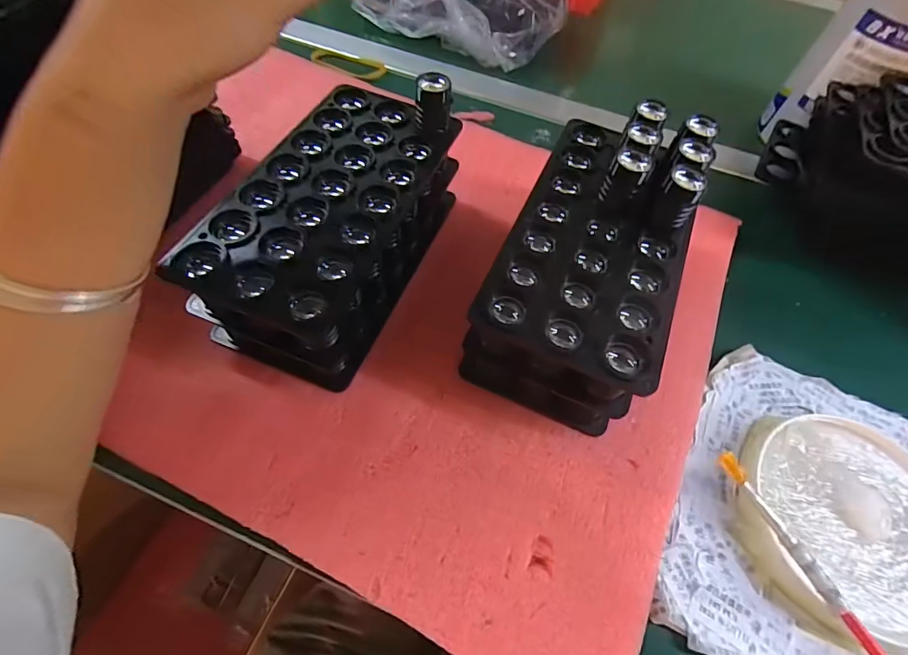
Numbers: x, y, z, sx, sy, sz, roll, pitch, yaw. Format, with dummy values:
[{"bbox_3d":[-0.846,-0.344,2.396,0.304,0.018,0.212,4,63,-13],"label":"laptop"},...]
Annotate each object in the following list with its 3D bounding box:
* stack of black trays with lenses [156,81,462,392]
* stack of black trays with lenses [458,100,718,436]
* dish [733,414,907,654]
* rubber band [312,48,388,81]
[{"bbox_3d":[-0.075,-0.066,0.287,0.102,0.071,0.191,21,60,8],"label":"stack of black trays with lenses"},{"bbox_3d":[0.084,-0.046,0.272,0.100,0.099,0.187,19,60,7],"label":"stack of black trays with lenses"},{"bbox_3d":[0.229,0.115,0.247,0.121,0.014,0.121,2,59,-3],"label":"dish"},{"bbox_3d":[-0.115,-0.289,0.467,0.081,0.006,0.031,19,70,0],"label":"rubber band"}]

